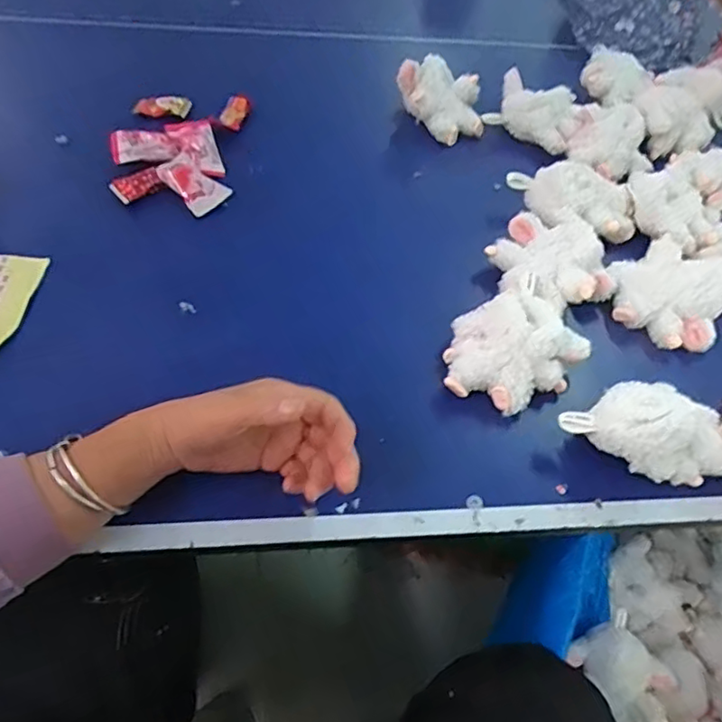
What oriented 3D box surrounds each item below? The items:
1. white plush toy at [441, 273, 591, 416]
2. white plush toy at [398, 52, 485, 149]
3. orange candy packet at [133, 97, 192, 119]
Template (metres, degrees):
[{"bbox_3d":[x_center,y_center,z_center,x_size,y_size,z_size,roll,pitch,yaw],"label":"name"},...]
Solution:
[{"bbox_3d":[0.134,-0.012,0.534,0.126,0.057,0.100,-21,60,-19],"label":"white plush toy"},{"bbox_3d":[0.108,-0.330,0.760,0.109,0.064,0.086,35,59,18],"label":"white plush toy"},{"bbox_3d":[-0.242,-0.309,0.726,0.067,0.016,0.029,-8,56,-11],"label":"orange candy packet"}]

